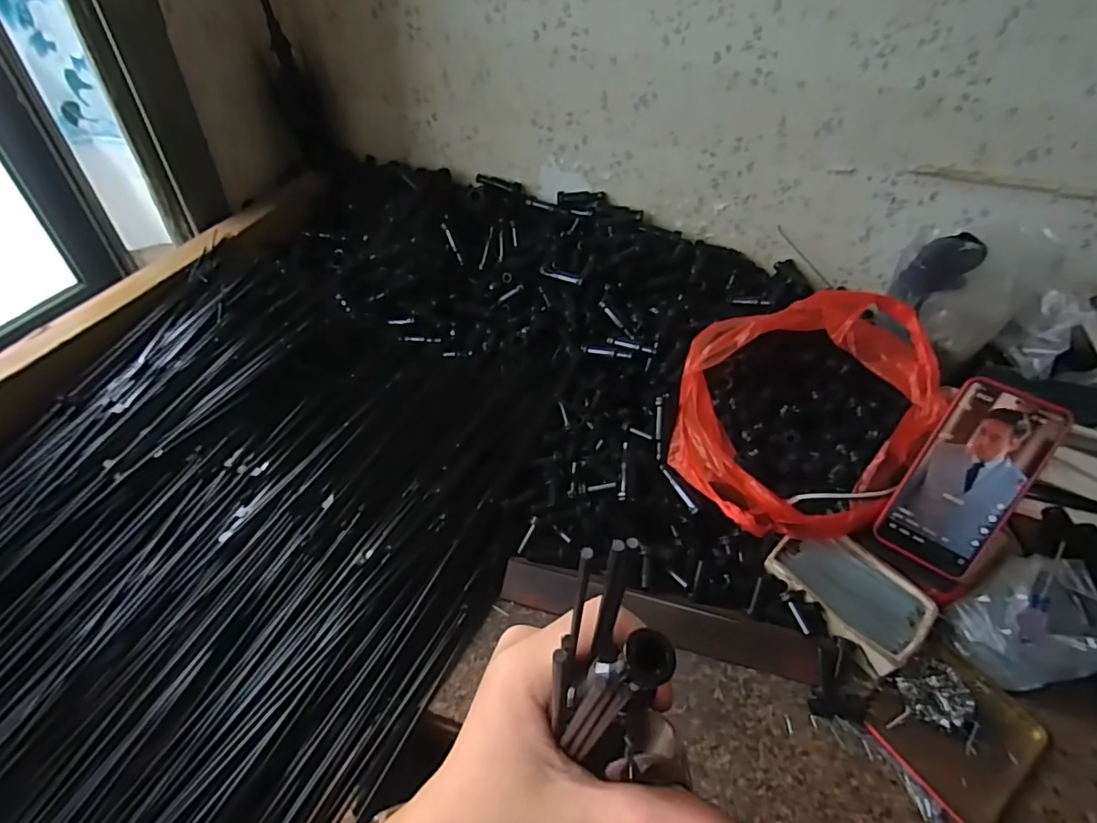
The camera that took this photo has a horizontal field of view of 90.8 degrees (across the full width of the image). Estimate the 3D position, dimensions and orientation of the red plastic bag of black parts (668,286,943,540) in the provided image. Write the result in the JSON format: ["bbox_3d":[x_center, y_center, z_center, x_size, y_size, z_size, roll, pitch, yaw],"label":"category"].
[{"bbox_3d":[0.248,-0.005,0.533,0.222,0.141,0.231,11,46,7],"label":"red plastic bag of black parts"}]

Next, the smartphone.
[{"bbox_3d":[0.356,0.058,0.460,0.079,0.161,0.009,29,13,26],"label":"smartphone"}]

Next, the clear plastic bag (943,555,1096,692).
[{"bbox_3d":[0.423,0.180,0.468,0.122,0.053,0.095,-13,48,-16],"label":"clear plastic bag"}]

